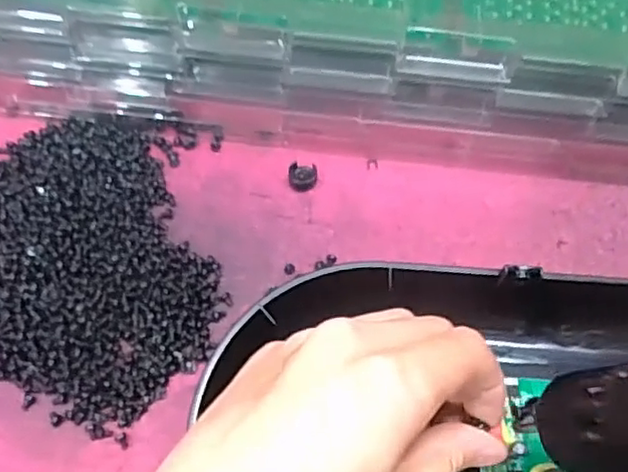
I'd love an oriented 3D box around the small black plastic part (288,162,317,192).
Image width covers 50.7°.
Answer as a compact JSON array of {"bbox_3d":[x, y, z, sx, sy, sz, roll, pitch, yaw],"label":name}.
[{"bbox_3d":[-0.006,-0.030,0.335,0.014,0.007,0.014,2,66,-2],"label":"small black plastic part"}]

